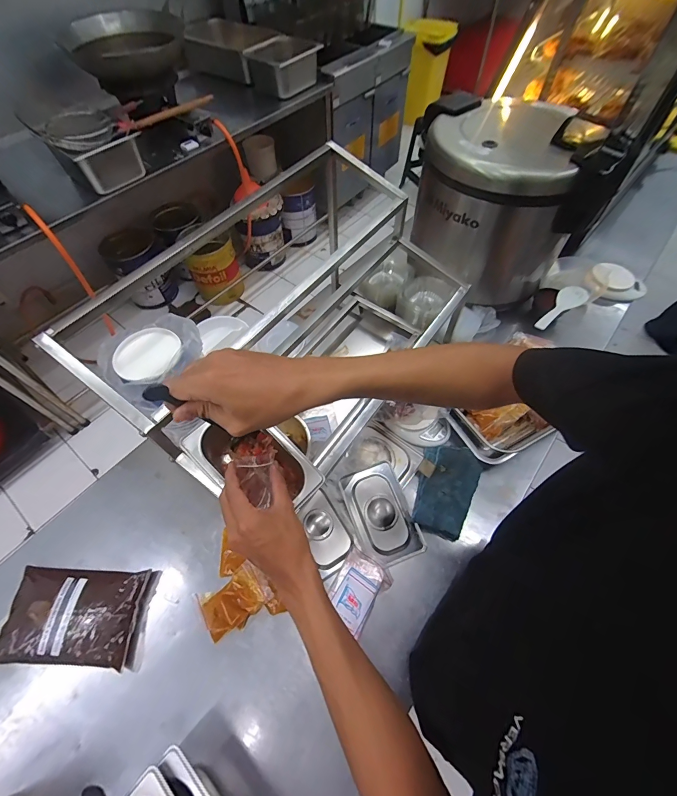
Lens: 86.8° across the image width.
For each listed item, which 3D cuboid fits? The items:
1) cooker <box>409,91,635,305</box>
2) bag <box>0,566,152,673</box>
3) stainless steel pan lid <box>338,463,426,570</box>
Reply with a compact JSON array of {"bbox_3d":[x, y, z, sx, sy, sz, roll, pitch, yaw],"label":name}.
[{"bbox_3d":[0.365,-0.464,0.860,0.417,0.343,0.316,26,62,16],"label":"cooker"},{"bbox_3d":[-0.448,0.365,0.604,0.215,0.043,0.137,1,58,1],"label":"bag"},{"bbox_3d":[0.078,0.219,0.677,0.117,0.027,0.175,-17,60,-10],"label":"stainless steel pan lid"}]

